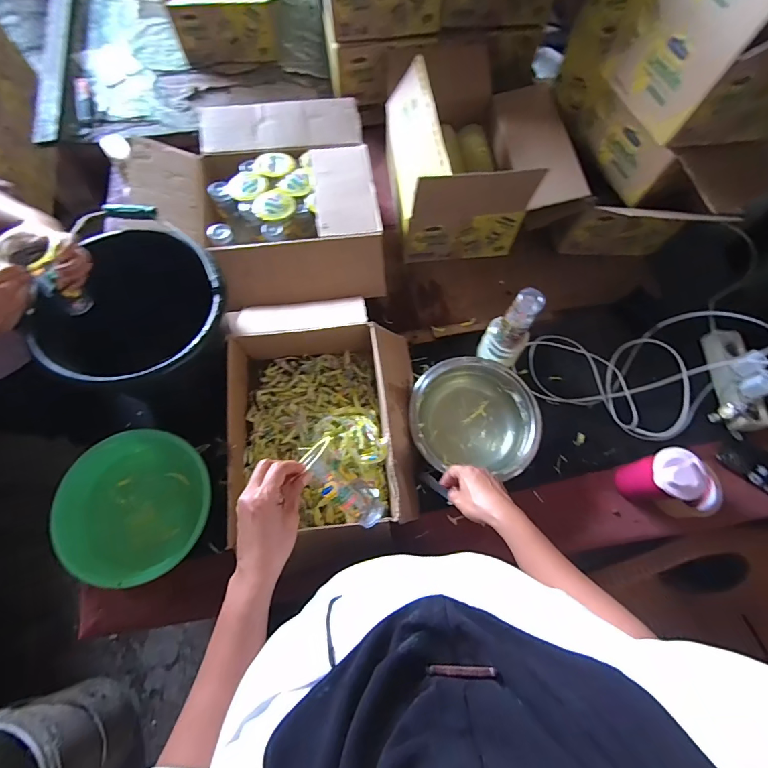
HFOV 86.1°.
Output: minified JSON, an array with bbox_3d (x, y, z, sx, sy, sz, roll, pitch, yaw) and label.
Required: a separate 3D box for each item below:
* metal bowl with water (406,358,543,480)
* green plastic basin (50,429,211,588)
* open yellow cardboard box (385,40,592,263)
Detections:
[{"bbox_3d":[0.162,0.056,0.763,0.226,0.072,0.206,1,70,-2],"label":"metal bowl with water"},{"bbox_3d":[-0.398,0.196,0.680,0.225,0.076,0.232,1,70,-2],"label":"green plastic basin"},{"bbox_3d":[0.199,-0.483,0.877,0.352,0.210,0.343,-6,70,-4],"label":"open yellow cardboard box"}]

